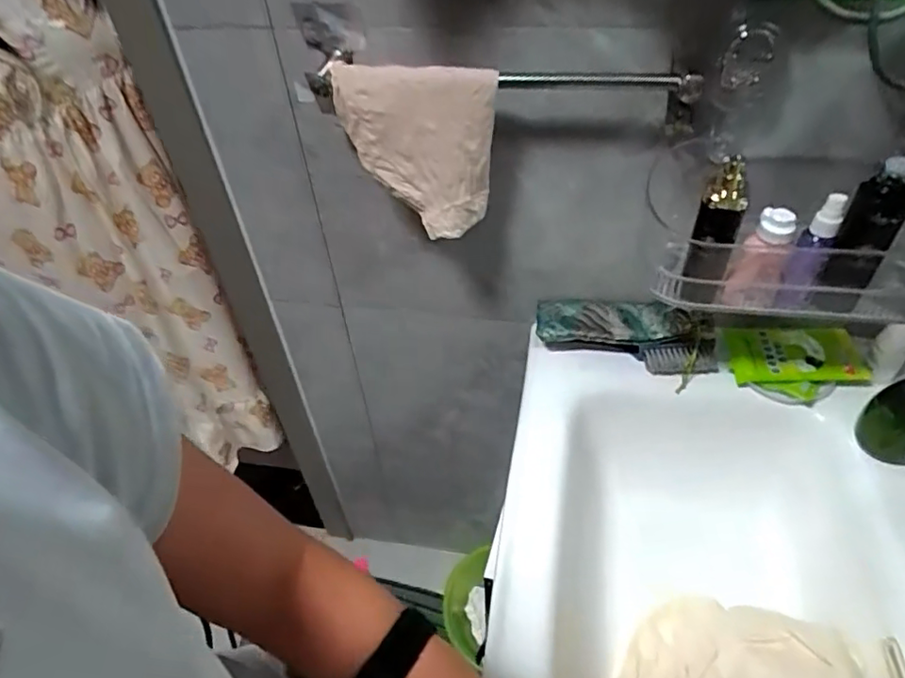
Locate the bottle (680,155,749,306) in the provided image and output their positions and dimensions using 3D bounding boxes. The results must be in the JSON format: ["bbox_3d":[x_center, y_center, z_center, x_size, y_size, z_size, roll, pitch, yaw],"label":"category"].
[{"bbox_3d":[0.255,-0.099,0.565,0.041,0.148,0.033,16,47,21],"label":"bottle"}]

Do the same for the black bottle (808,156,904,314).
[{"bbox_3d":[0.379,-0.087,0.541,0.042,0.148,0.038,29,53,30],"label":"black bottle"}]

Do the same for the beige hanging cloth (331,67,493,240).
[{"bbox_3d":[-0.037,-0.193,0.610,0.161,0.162,0.043,3,44,8],"label":"beige hanging cloth"}]

